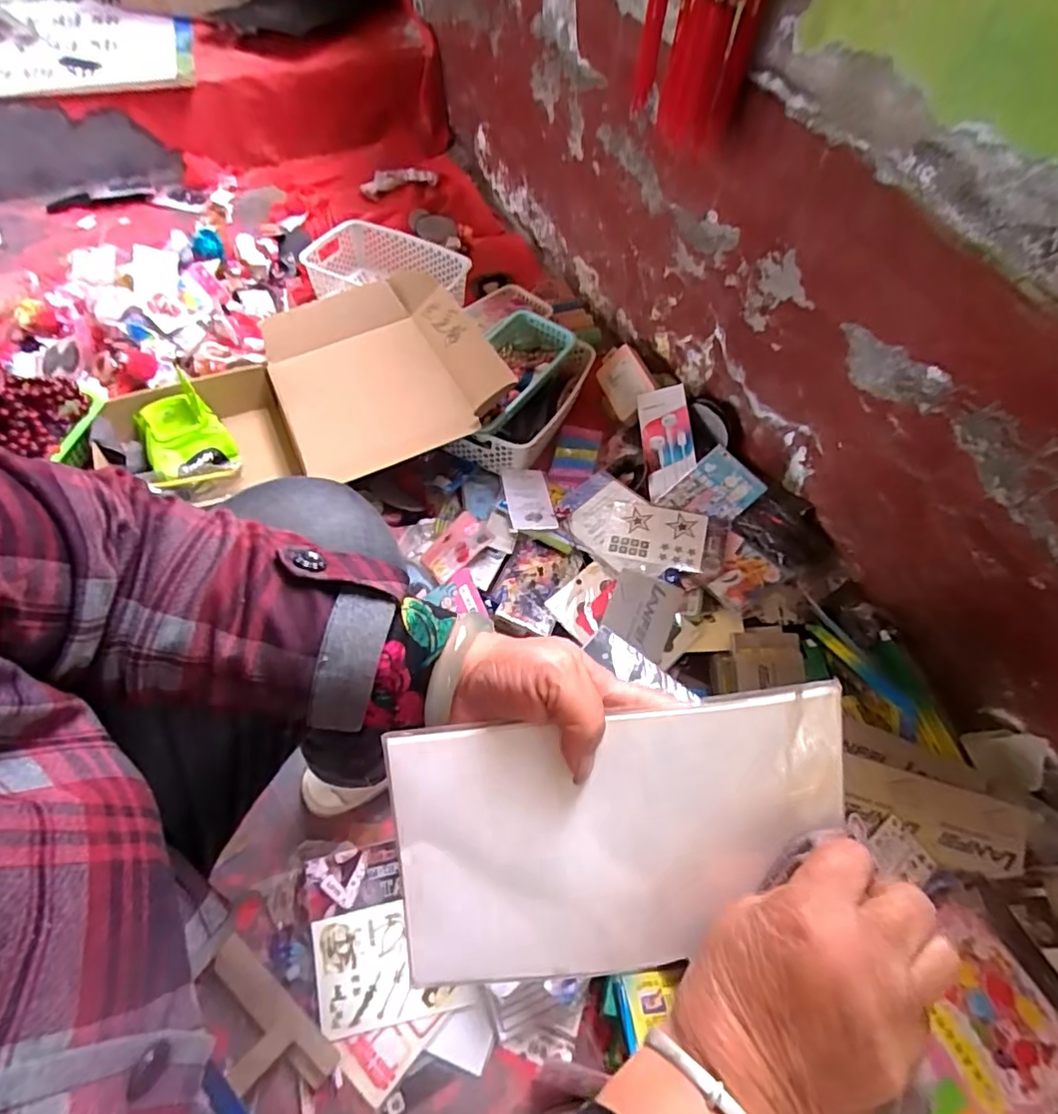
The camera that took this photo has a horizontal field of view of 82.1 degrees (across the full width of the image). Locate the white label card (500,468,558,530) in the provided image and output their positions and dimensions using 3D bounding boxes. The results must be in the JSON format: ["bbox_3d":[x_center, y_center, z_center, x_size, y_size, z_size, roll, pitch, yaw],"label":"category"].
[{"bbox_3d":[-0.001,-0.091,0.938,0.067,0.010,0.139,-7,45,-6],"label":"white label card"}]

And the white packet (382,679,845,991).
[{"bbox_3d":[0.044,0.138,0.299,0.220,0.015,0.120,-8,85,7],"label":"white packet"}]

